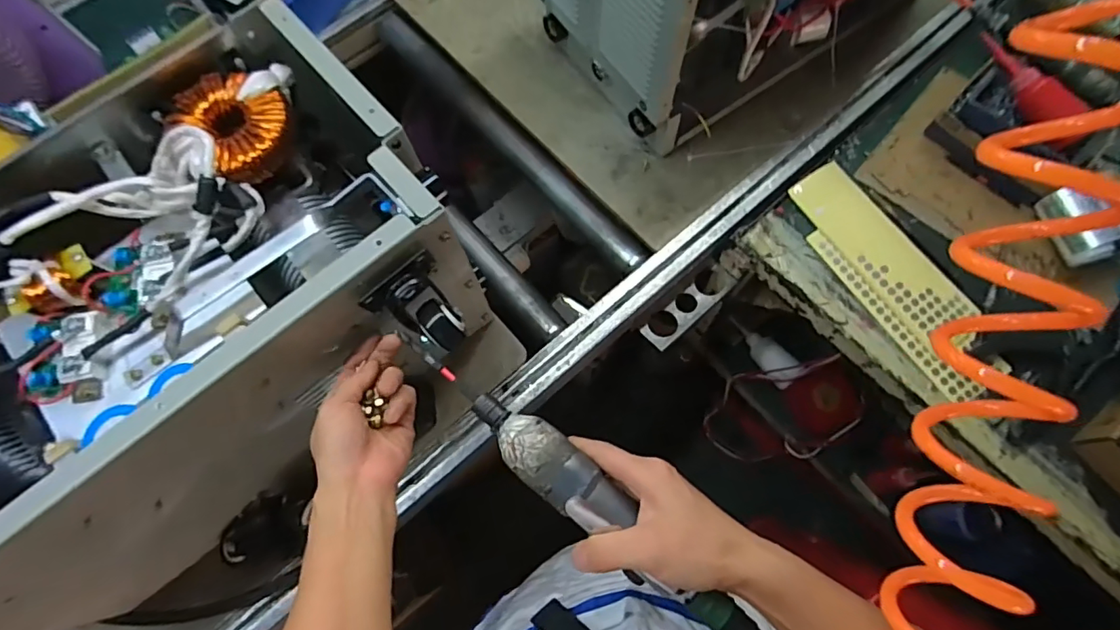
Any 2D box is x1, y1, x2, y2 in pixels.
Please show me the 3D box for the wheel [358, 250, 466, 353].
[{"bbox_3d":[-0.112,-0.007,0.459,0.062,0.058,0.065,37,77,13],"label":"wheel"}]

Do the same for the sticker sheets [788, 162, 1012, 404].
[{"bbox_3d":[0.416,-0.053,0.668,0.114,0.010,0.319,-32,74,-8],"label":"sticker sheets"}]

